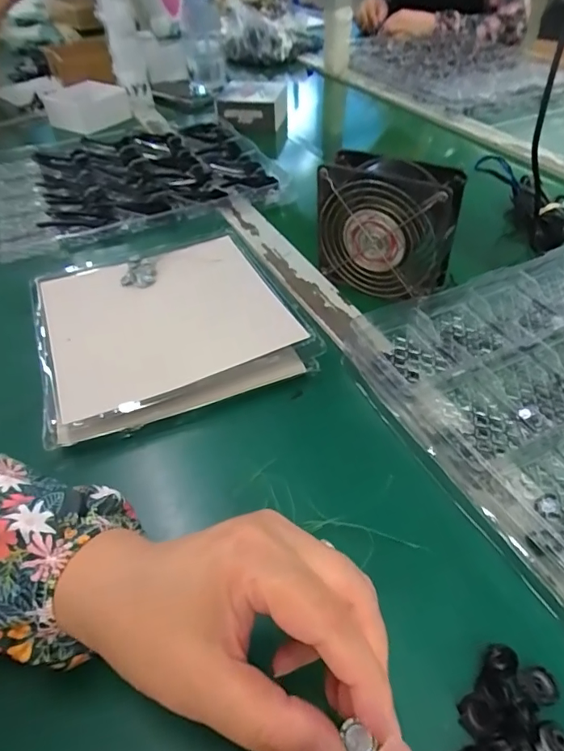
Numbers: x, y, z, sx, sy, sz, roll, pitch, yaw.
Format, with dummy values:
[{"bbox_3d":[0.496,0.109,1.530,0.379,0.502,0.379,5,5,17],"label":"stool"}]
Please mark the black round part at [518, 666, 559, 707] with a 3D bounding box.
[{"bbox_3d":[0.121,0.149,0.225,0.013,0.011,0.016,-18,47,-19],"label":"black round part"}]

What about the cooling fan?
[{"bbox_3d":[0.092,-0.131,0.432,0.122,0.115,0.048,26,49,23],"label":"cooling fan"}]

